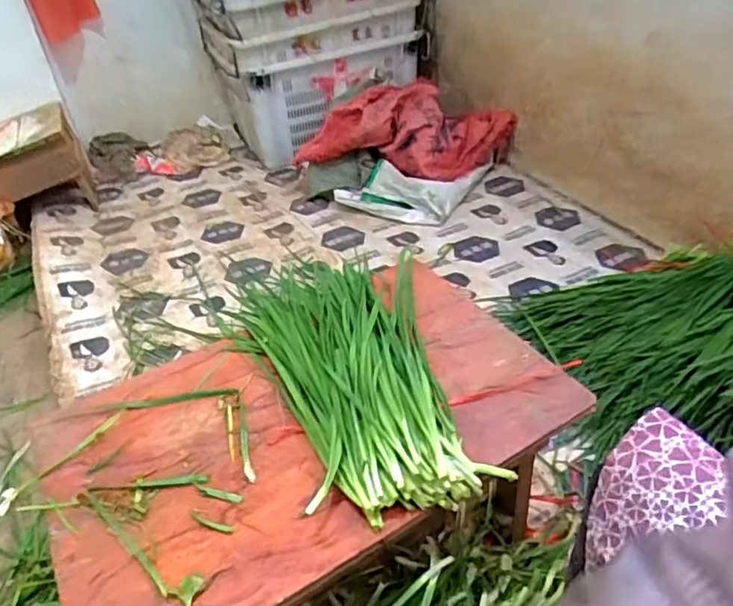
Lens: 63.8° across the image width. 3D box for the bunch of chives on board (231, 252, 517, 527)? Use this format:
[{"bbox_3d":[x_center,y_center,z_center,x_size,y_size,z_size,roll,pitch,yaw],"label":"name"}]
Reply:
[{"bbox_3d":[-0.027,0.062,0.769,0.253,0.082,0.457,-9,38,-6],"label":"bunch of chives on board"}]

